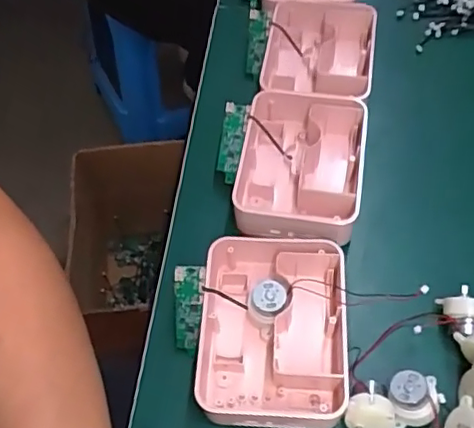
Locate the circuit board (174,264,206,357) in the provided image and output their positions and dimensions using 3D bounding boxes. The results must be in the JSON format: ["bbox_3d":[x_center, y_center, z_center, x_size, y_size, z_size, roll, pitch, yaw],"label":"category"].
[{"bbox_3d":[-0.036,0.071,0.422,0.021,0.005,0.066,4,99,5],"label":"circuit board"}]

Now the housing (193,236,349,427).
[{"bbox_3d":[0.025,0.085,0.415,0.102,0.054,0.126,4,58,4],"label":"housing"}]

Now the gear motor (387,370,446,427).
[{"bbox_3d":[0.120,0.123,0.386,0.036,0.026,0.032,-7,57,-2],"label":"gear motor"}]

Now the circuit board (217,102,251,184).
[{"bbox_3d":[-0.006,-0.062,0.502,0.024,0.005,0.068,11,87,28],"label":"circuit board"}]

